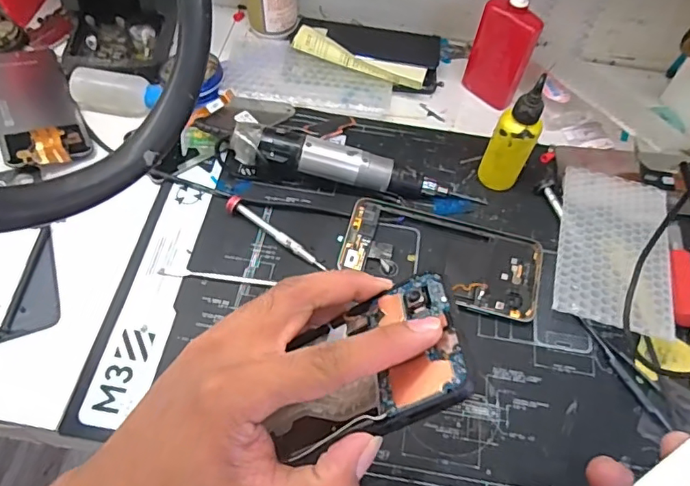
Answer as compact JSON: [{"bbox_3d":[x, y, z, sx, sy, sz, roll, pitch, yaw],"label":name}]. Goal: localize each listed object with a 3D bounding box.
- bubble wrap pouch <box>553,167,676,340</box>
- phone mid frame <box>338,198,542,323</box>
[{"bbox_3d":[0.230,0.000,0.441,0.090,0.009,0.166,15,52,10],"label":"bubble wrap pouch"},{"bbox_3d":[0.083,0.011,0.450,0.165,0.009,0.079,15,61,6],"label":"phone mid frame"}]

